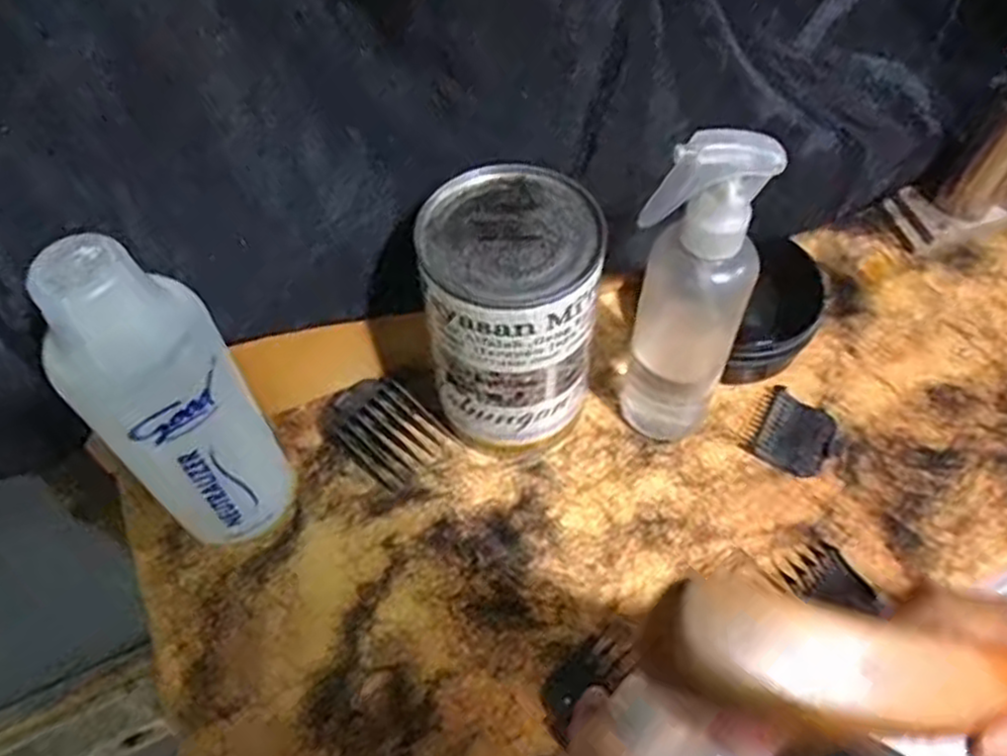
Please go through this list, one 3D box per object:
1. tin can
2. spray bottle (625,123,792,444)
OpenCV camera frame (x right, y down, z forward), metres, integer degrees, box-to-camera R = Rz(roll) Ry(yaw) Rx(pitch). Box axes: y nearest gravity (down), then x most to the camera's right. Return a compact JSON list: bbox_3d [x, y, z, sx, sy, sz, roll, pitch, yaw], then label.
[{"bbox_3d":[0.005,-0.026,0.404,0.083,0.138,0.080,-1,56,1],"label":"tin can"},{"bbox_3d":[0.093,-0.037,0.383,0.051,0.188,0.043,24,60,16],"label":"spray bottle"}]

